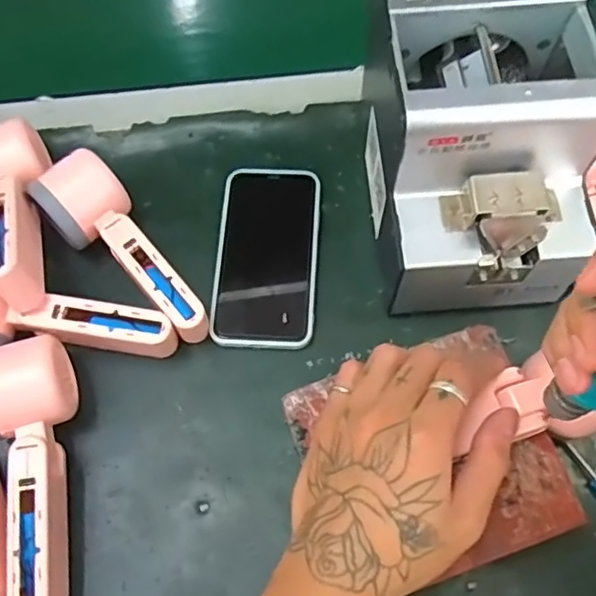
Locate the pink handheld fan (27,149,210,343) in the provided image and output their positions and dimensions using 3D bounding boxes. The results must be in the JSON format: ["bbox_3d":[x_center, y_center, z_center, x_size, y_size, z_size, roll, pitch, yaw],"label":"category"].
[{"bbox_3d":[-0.124,-0.032,0.430,0.057,0.057,0.153,-36,71,-13],"label":"pink handheld fan"}]

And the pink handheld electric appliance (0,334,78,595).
[{"bbox_3d":[-0.164,0.108,0.370,0.054,0.057,0.163,-13,67,-4],"label":"pink handheld electric appliance"}]

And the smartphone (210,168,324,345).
[{"bbox_3d":[-0.022,-0.032,0.452,0.073,0.013,0.142,3,67,3],"label":"smartphone"}]

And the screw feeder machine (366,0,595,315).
[{"bbox_3d":[0.121,-0.097,0.402,0.124,0.150,0.172,-1,67,1],"label":"screw feeder machine"}]

